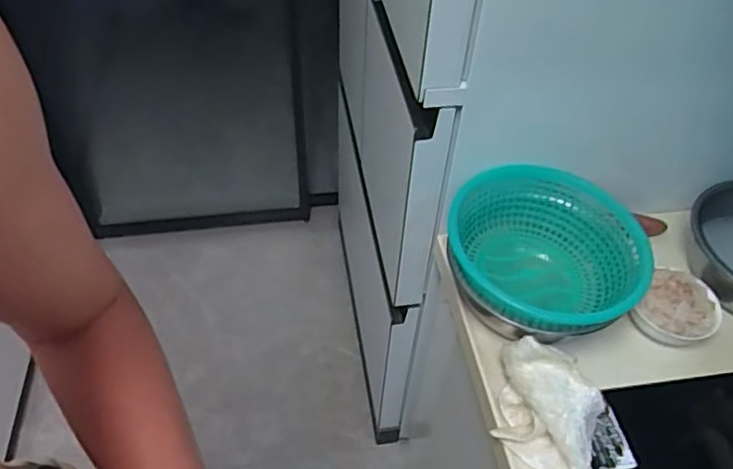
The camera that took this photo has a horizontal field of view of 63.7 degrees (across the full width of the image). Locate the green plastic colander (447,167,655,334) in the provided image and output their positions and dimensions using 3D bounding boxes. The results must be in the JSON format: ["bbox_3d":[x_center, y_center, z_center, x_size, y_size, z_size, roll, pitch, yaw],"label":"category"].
[{"bbox_3d":[0.237,0.041,0.809,0.256,0.123,0.245,5,48,2],"label":"green plastic colander"}]

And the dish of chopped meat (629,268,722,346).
[{"bbox_3d":[0.428,0.103,0.810,0.099,0.053,0.111,31,54,23],"label":"dish of chopped meat"}]

